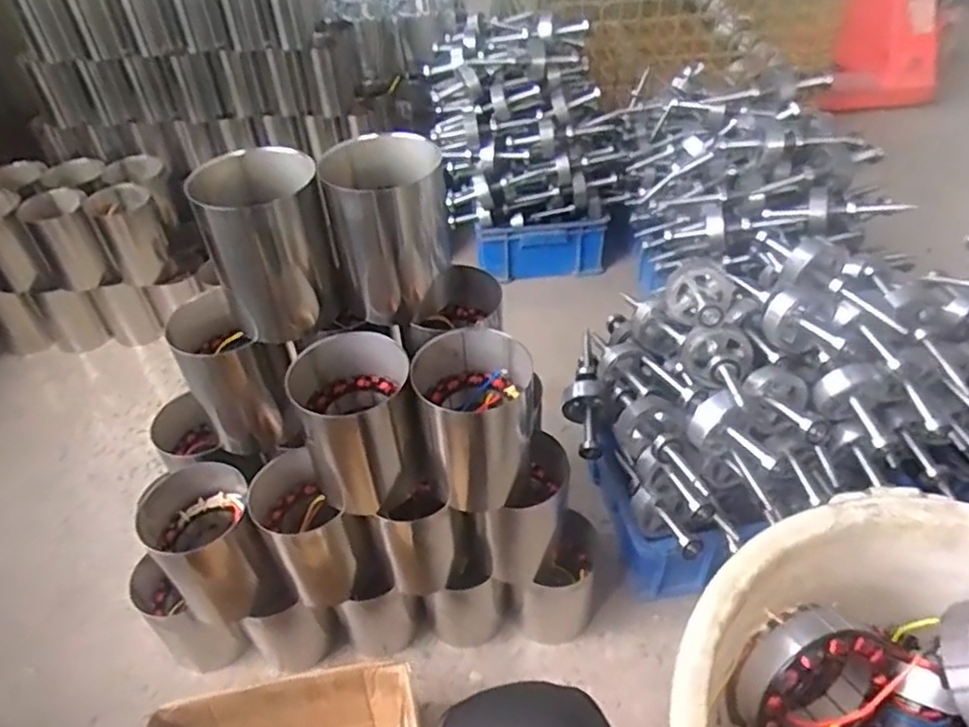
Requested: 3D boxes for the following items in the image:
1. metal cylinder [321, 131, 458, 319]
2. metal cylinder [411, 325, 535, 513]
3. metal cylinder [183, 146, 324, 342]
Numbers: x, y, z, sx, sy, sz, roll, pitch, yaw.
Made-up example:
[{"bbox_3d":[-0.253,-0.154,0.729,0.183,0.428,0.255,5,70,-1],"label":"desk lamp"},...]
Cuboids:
[{"bbox_3d":[-0.109,-0.145,0.740,0.112,0.163,0.112,-26,48,-22],"label":"metal cylinder"},{"bbox_3d":[-0.011,0.065,0.749,0.121,0.168,0.118,-8,44,-4],"label":"metal cylinder"},{"bbox_3d":[-0.229,-0.117,0.734,0.118,0.181,0.104,-4,43,-1],"label":"metal cylinder"}]

